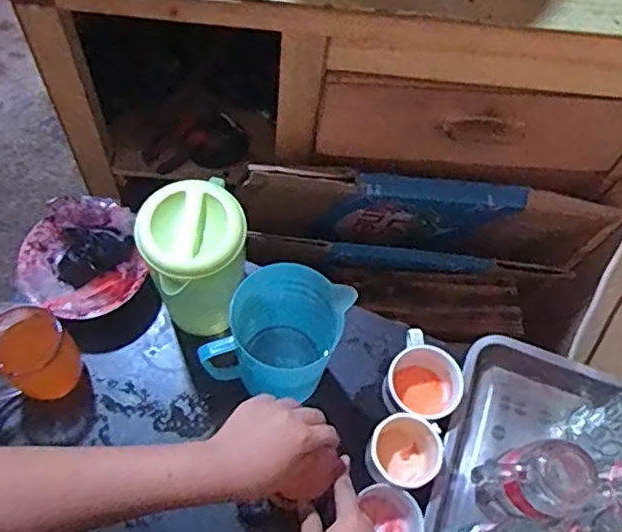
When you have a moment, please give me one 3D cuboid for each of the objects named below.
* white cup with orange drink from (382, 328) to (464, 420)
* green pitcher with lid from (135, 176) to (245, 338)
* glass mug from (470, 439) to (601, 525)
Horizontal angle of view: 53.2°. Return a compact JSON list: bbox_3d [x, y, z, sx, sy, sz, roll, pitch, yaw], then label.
[{"bbox_3d":[0.132,0.139,0.738,0.083,0.062,0.088,1,64,-2],"label":"white cup with orange drink"},{"bbox_3d":[-0.128,-0.001,0.711,0.105,0.196,0.117,-18,66,-11],"label":"green pitcher with lid"},{"bbox_3d":[0.236,0.238,0.674,0.098,0.108,0.079,-14,66,-9],"label":"glass mug"}]

